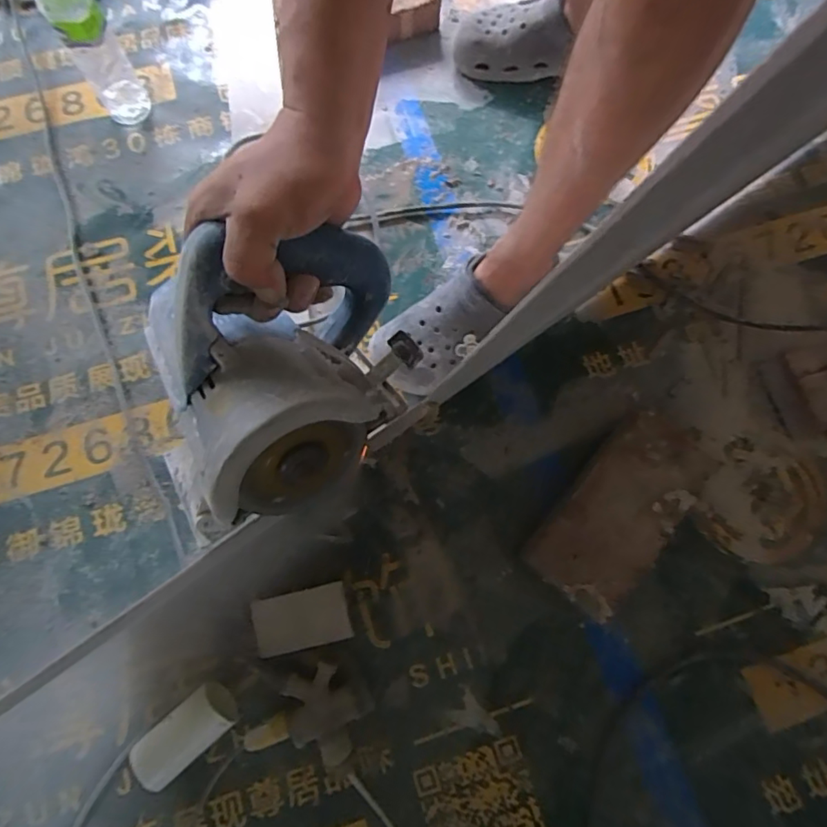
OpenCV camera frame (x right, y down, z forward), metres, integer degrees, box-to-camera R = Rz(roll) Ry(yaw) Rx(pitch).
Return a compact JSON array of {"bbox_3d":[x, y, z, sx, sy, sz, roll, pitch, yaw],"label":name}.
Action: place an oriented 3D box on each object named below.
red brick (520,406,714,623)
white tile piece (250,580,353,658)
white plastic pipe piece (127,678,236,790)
[{"bbox_3d":[0.228,0.105,0.581,0.105,0.051,0.224,38,78,8],"label":"red brick"},{"bbox_3d":[-0.120,0.221,0.565,0.099,0.011,0.058,-12,76,-5],"label":"white tile piece"},{"bbox_3d":[-0.219,0.312,0.513,0.097,0.046,0.050,-41,80,-11],"label":"white plastic pipe piece"}]

